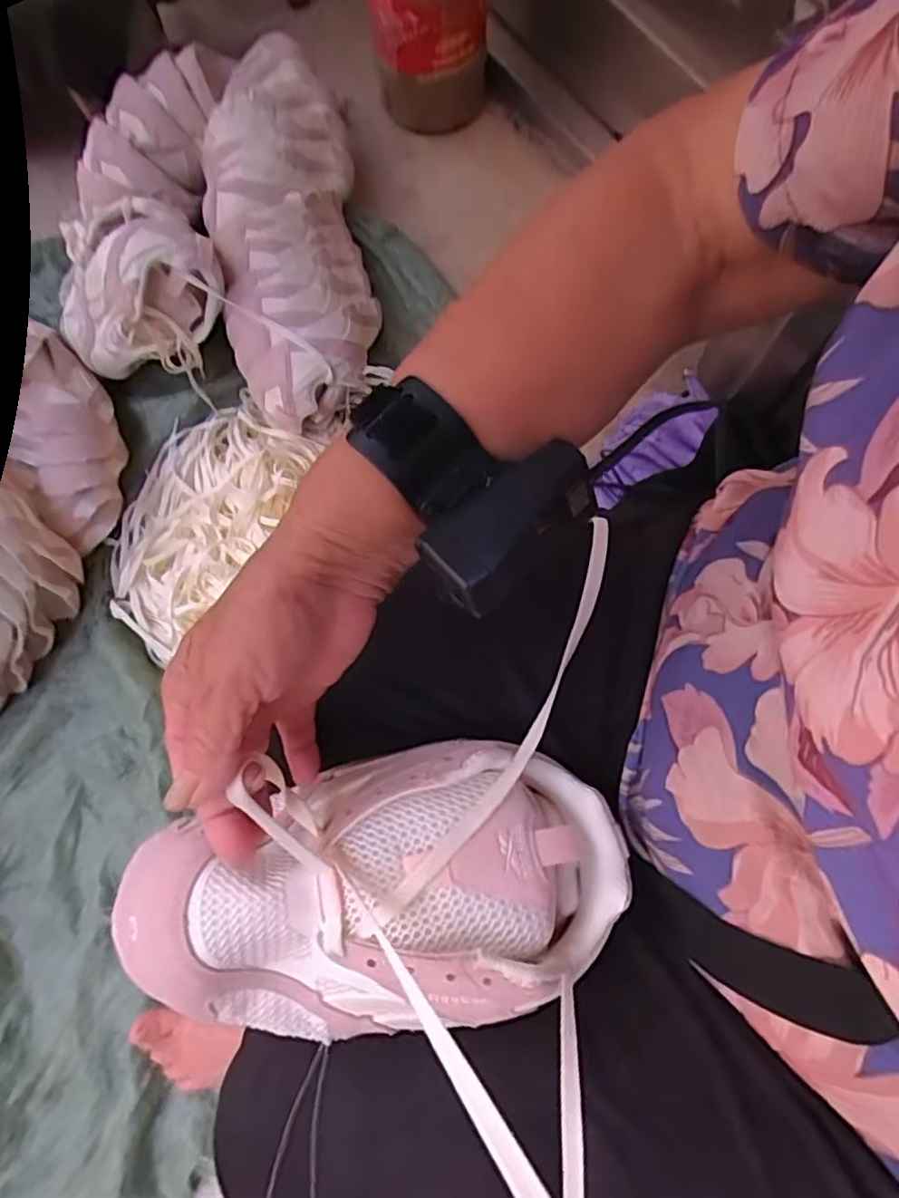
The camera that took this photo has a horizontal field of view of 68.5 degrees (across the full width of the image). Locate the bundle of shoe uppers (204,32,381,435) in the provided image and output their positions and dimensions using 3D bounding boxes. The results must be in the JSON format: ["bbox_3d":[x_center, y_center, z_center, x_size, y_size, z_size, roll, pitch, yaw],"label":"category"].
[{"bbox_3d":[-0.198,-0.455,0.820,0.181,0.127,0.508,-10,73,-4],"label":"bundle of shoe uppers"}]

